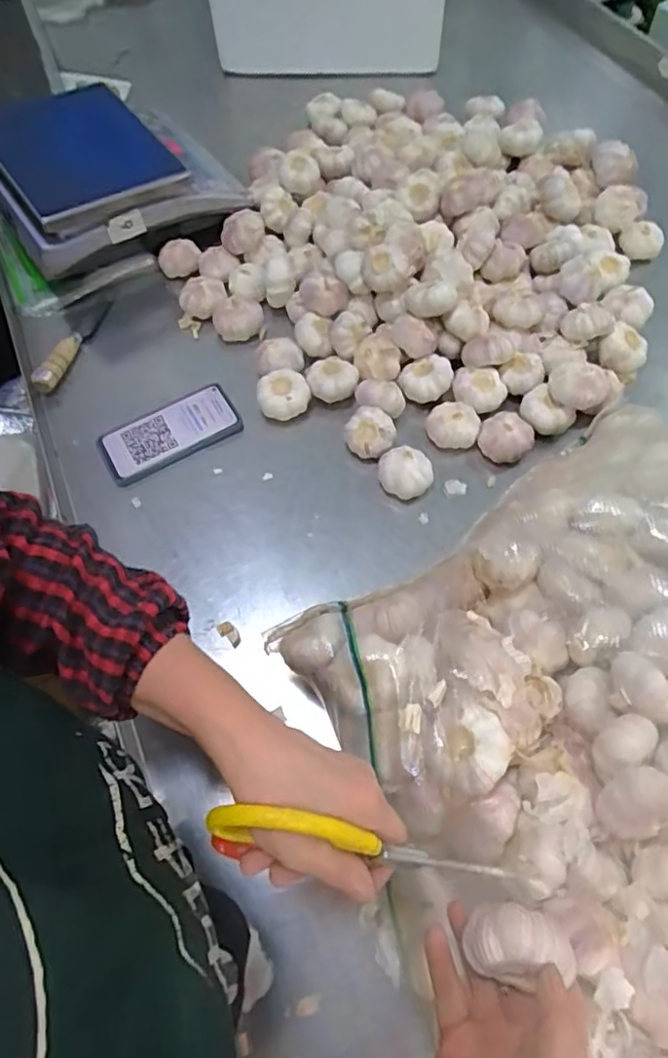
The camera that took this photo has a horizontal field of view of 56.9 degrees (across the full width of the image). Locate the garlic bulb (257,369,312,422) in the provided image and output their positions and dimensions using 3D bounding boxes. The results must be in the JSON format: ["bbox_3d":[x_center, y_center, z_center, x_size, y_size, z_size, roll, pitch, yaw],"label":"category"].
[{"bbox_3d":[-0.057,-0.152,0.716,0.059,0.042,0.059,-1,62,2],"label":"garlic bulb"}]

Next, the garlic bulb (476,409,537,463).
[{"bbox_3d":[0.191,-0.099,0.692,0.057,0.040,0.049,25,66,15],"label":"garlic bulb"}]

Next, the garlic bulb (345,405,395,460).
[{"bbox_3d":[0.040,-0.103,0.689,0.053,0.046,0.048,2,63,4],"label":"garlic bulb"}]

